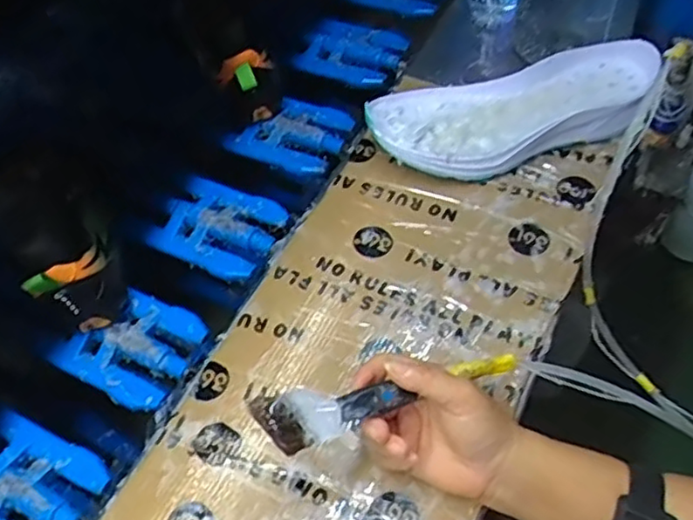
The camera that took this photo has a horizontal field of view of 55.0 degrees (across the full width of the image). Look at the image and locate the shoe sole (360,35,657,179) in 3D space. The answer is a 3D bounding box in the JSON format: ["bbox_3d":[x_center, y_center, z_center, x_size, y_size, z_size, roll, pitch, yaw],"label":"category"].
[{"bbox_3d":[0.156,-0.140,0.618,0.272,0.043,0.113,-17,60,-7],"label":"shoe sole"}]

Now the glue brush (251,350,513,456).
[{"bbox_3d":[0.029,0.085,0.432,0.178,0.013,0.035,-13,59,-15],"label":"glue brush"}]

